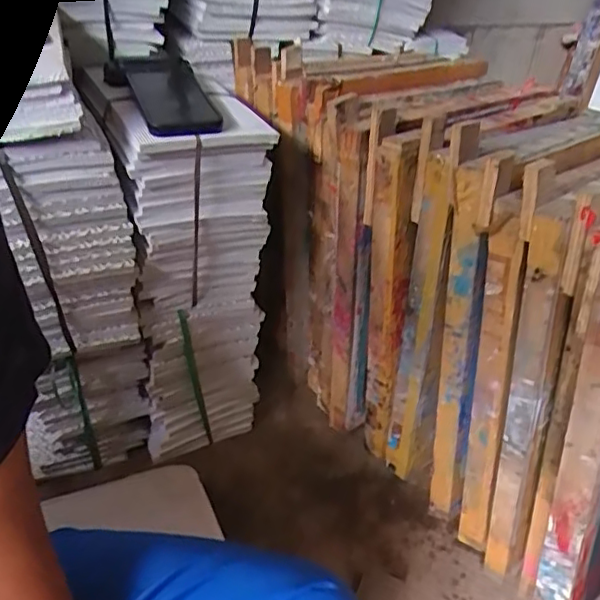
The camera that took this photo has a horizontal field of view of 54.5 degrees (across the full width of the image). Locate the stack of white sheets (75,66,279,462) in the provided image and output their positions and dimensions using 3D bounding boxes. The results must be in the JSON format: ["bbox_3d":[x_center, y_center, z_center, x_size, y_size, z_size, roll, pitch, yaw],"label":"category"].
[{"bbox_3d":[-0.156,-0.035,0.800,0.174,0.466,0.197,-12,39,-22],"label":"stack of white sheets"}]

